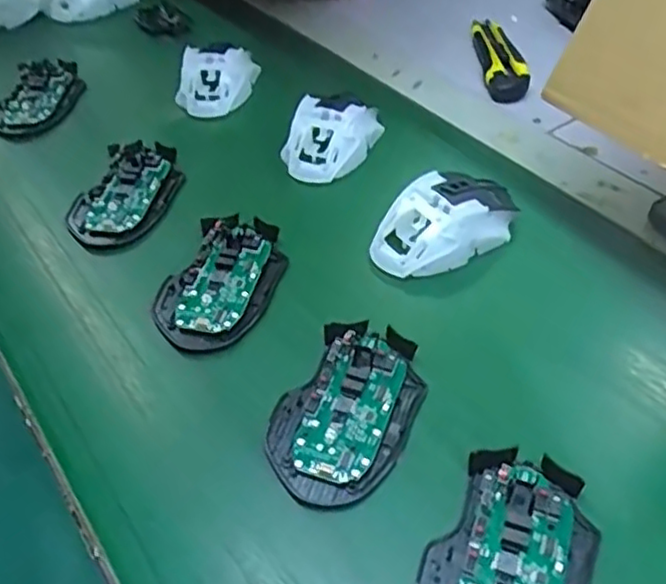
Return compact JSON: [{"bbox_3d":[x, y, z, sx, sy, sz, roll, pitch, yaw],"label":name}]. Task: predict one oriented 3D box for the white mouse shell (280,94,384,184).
[{"bbox_3d":[-0.002,-0.134,0.574,0.066,0.035,0.102,20,51,22],"label":"white mouse shell"}]

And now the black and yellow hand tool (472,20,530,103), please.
[{"bbox_3d":[0.161,-0.225,0.663,0.040,0.018,0.157,-2,46,3],"label":"black and yellow hand tool"}]

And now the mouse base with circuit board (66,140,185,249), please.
[{"bbox_3d":[-0.163,-0.082,0.548,0.069,0.022,0.117,12,48,16],"label":"mouse base with circuit board"}]

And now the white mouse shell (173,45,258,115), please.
[{"bbox_3d":[-0.113,-0.203,0.649,0.070,0.036,0.086,1,46,6],"label":"white mouse shell"}]

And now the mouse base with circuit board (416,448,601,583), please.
[{"bbox_3d":[0.085,0.130,0.325,0.073,0.015,0.114,21,51,24],"label":"mouse base with circuit board"}]

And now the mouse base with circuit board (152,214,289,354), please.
[{"bbox_3d":[-0.075,-0.012,0.470,0.070,0.019,0.115,19,50,22],"label":"mouse base with circuit board"}]

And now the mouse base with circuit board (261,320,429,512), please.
[{"bbox_3d":[0.009,0.066,0.392,0.073,0.016,0.114,21,51,23],"label":"mouse base with circuit board"}]

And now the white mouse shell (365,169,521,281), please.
[{"bbox_3d":[0.080,-0.052,0.489,0.115,0.035,0.064,-27,50,-20],"label":"white mouse shell"}]

